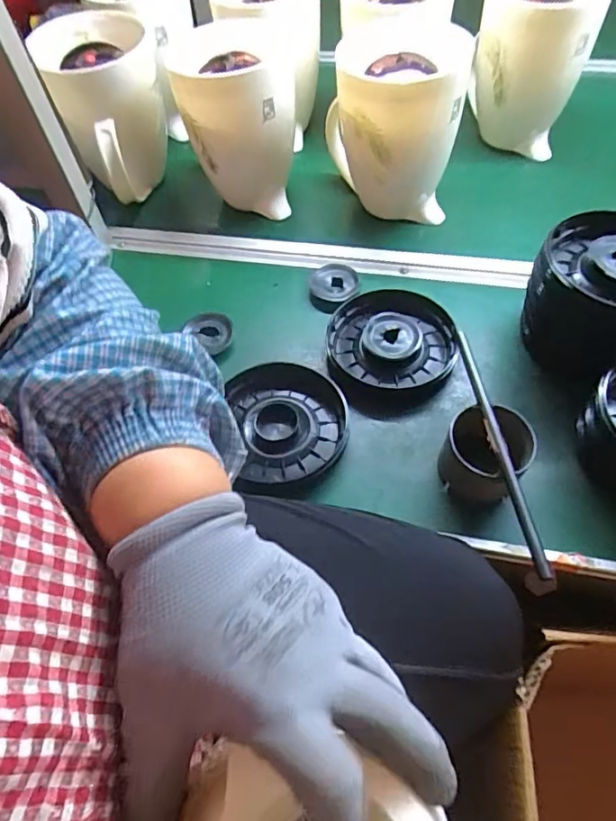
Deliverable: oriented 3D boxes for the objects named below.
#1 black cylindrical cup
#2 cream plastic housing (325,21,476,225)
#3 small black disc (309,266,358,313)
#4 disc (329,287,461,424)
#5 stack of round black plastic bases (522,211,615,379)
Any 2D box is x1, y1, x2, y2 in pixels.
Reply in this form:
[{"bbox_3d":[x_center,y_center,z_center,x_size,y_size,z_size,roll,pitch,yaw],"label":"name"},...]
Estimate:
[{"bbox_3d":[0.162,0.038,0.473,0.071,0.063,0.071,-1,56,2],"label":"black cylindrical cup"},{"bbox_3d":[0.102,-0.326,0.619,0.147,0.188,0.141,14,57,12],"label":"cream plastic housing"},{"bbox_3d":[0.029,-0.142,0.612,0.057,0.019,0.071,4,56,6],"label":"small black disc"},{"bbox_3d":[0.092,-0.066,0.557,0.137,0.033,0.144,-1,56,2],"label":"disc"},{"bbox_3d":[0.291,-0.107,0.515,0.141,0.112,0.128,27,61,20],"label":"stack of round black plastic bases"}]

